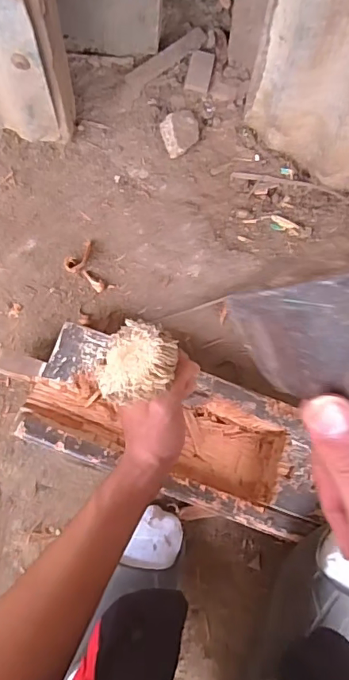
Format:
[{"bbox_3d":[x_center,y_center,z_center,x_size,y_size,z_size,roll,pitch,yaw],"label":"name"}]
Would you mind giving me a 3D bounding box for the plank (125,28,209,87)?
[{"bbox_3d":[-0.009,-0.379,0.649,0.128,0.009,0.024,-38,87,-7],"label":"plank"}]

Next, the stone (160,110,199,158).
[{"bbox_3d":[0.010,-0.275,0.639,0.054,0.021,0.049,-28,86,-7],"label":"stone"}]

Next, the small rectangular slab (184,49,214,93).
[{"bbox_3d":[0.035,-0.364,0.654,0.032,0.007,0.055,12,83,-2],"label":"small rectangular slab"}]

